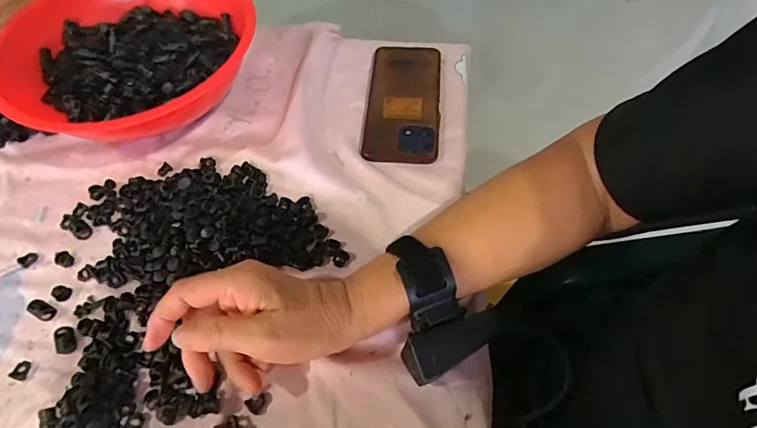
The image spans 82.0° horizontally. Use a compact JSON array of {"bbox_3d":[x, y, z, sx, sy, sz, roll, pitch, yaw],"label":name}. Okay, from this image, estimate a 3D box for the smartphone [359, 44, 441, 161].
[{"bbox_3d":[0.027,-0.126,0.472,0.079,0.007,0.167,4,59,4],"label":"smartphone"}]

